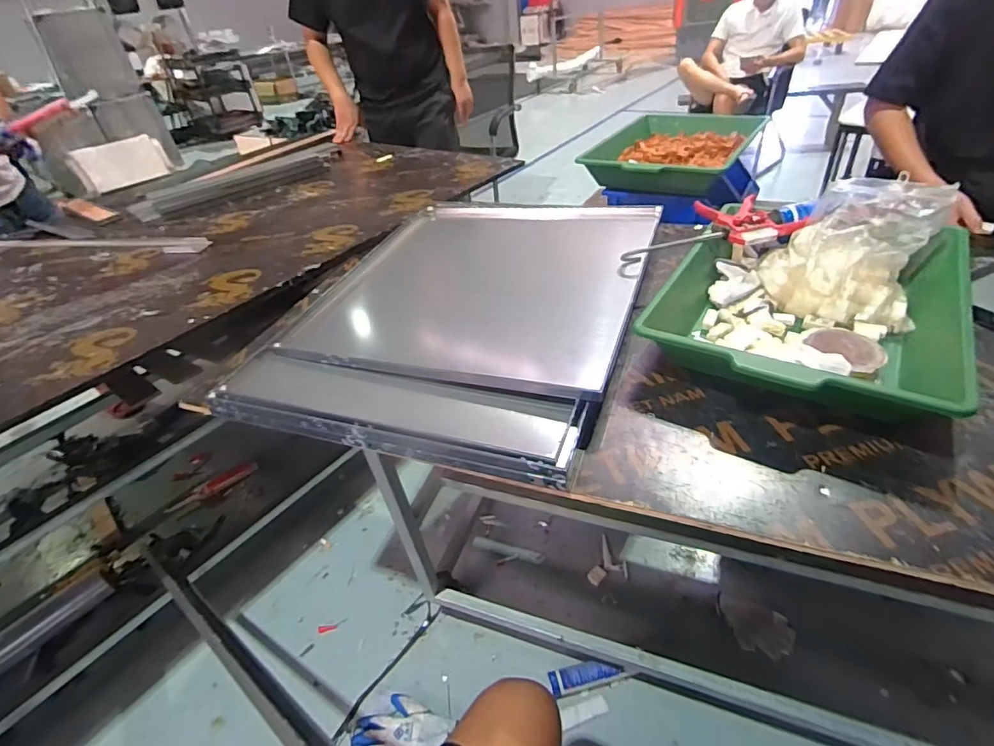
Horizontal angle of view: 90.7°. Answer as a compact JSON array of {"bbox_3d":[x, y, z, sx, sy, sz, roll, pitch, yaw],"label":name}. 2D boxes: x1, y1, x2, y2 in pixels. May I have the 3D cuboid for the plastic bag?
[{"bbox_3d":[0.560,-0.205,0.782,0.218,0.130,0.248,18,46,27],"label":"plastic bag"}]

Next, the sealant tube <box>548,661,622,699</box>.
[{"bbox_3d":[0.185,0.639,1.039,0.147,0.030,0.044,-13,39,-6],"label":"sealant tube"}]

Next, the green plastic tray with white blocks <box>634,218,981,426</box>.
[{"bbox_3d":[0.463,-0.114,0.741,0.357,0.118,0.464,19,46,27],"label":"green plastic tray with white blocks"}]

